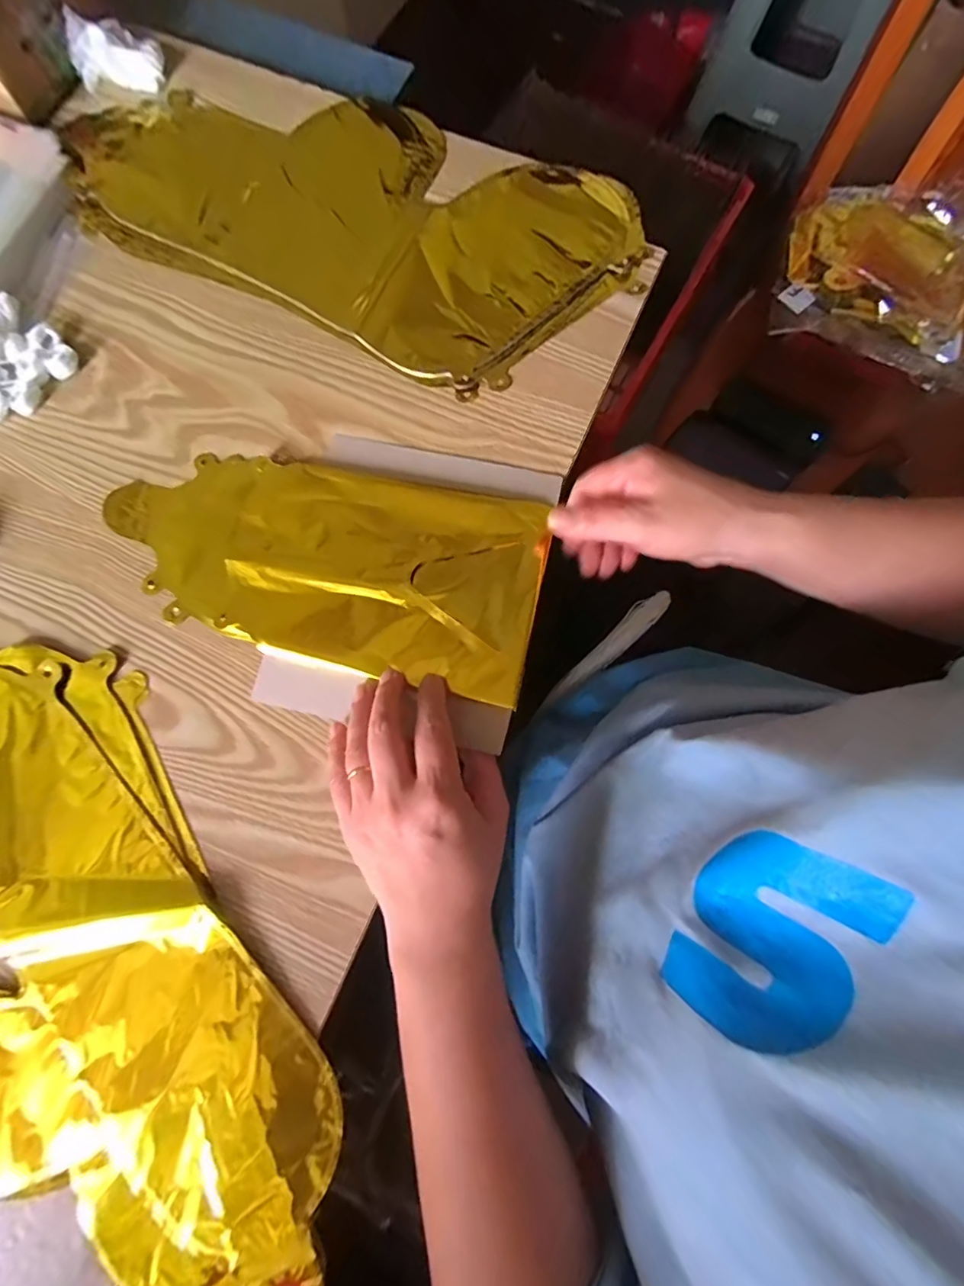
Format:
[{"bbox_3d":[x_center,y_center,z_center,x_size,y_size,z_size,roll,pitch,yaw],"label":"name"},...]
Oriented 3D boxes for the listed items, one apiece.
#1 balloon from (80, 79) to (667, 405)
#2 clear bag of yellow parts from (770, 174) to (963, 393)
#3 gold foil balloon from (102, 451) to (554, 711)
[{"bbox_3d":[-0.102,-0.338,0.401,0.427,0.014,0.210,26,79,8],"label":"balloon"},{"bbox_3d":[0.533,-0.475,0.678,0.275,0.053,0.233,21,79,4],"label":"clear bag of yellow parts"},{"bbox_3d":[-0.103,-0.058,0.344,0.284,0.009,0.133,14,77,7],"label":"gold foil balloon"}]

